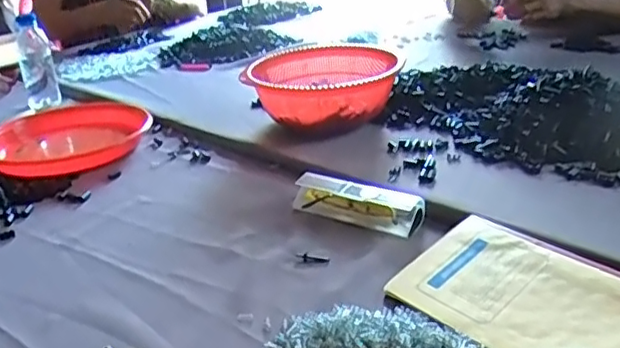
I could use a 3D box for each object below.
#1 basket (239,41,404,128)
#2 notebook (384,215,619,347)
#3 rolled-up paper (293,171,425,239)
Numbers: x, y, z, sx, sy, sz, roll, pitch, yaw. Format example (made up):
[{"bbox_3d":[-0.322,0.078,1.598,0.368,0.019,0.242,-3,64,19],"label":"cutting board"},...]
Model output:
[{"bbox_3d":[0.019,-0.129,0.967,0.219,0.094,0.232,3,26,15],"label":"basket"},{"bbox_3d":[0.189,0.103,0.551,0.144,0.013,0.202,-27,32,-35],"label":"notebook"},{"bbox_3d":[0.050,0.031,0.721,0.155,0.032,0.040,11,31,33],"label":"rolled-up paper"}]

